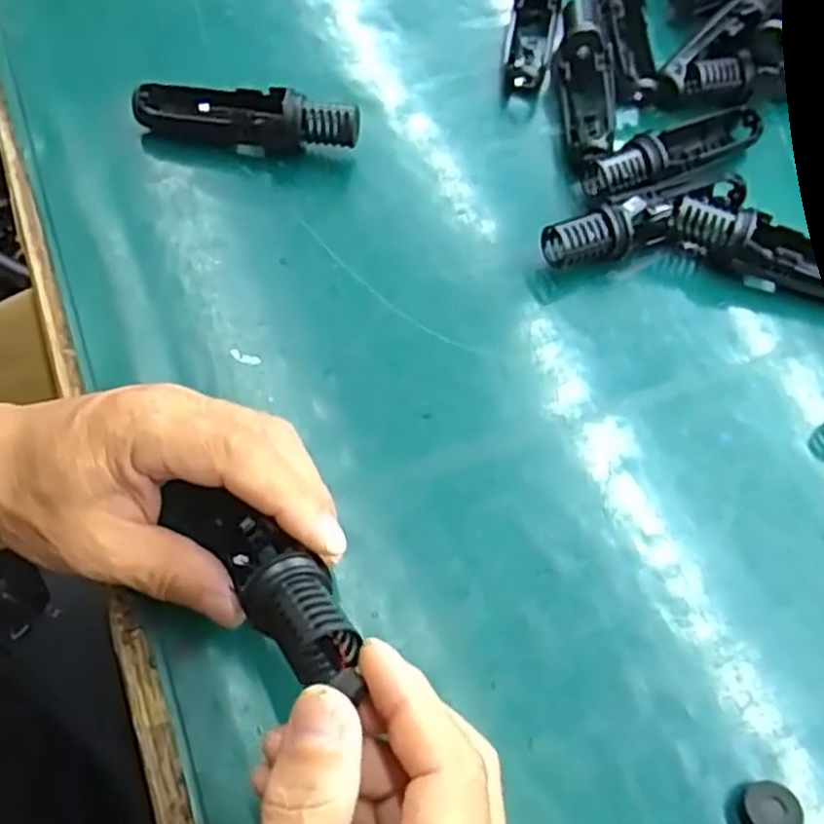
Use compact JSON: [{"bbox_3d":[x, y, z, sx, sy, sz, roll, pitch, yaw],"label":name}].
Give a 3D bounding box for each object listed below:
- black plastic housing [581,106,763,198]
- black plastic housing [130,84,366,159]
[{"bbox_3d":[0.151,-0.150,0.439,0.118,0.026,0.029,-26,68,-16],"label":"black plastic housing"},{"bbox_3d":[-0.091,-0.161,0.426,0.123,0.030,0.026,4,63,-3],"label":"black plastic housing"}]

